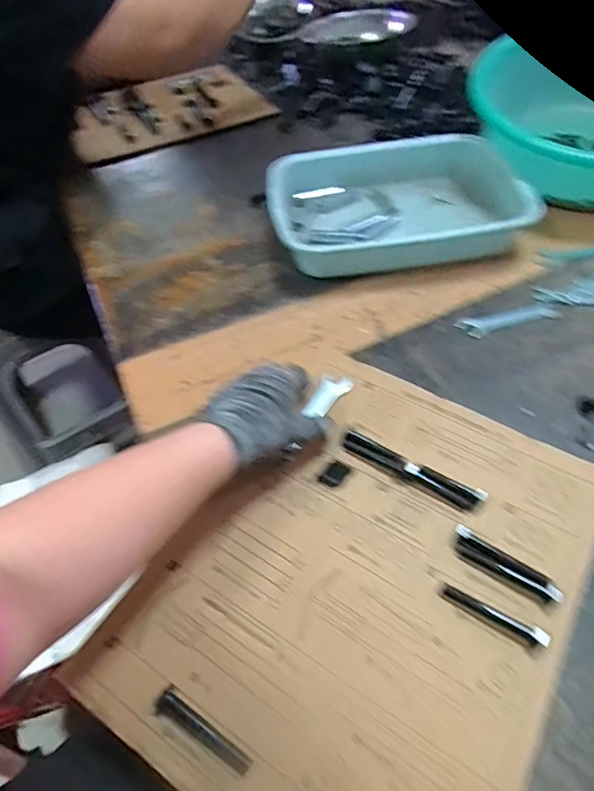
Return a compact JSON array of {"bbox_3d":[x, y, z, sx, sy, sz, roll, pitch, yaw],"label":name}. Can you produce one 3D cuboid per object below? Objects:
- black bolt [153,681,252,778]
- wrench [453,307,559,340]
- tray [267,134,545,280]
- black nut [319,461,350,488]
[{"bbox_3d":[-0.063,0.224,0.333,0.073,0.012,0.016,26,58,22],"label":"black bolt"},{"bbox_3d":[0.239,-0.084,0.566,0.114,0.004,0.027,-11,52,-5],"label":"wrench"},{"bbox_3d":[0.127,-0.250,0.657,0.310,0.071,0.205,-6,52,-1],"label":"tray"},{"bbox_3d":[0.035,0.072,0.453,0.017,0.004,0.026,33,61,26],"label":"black nut"}]

